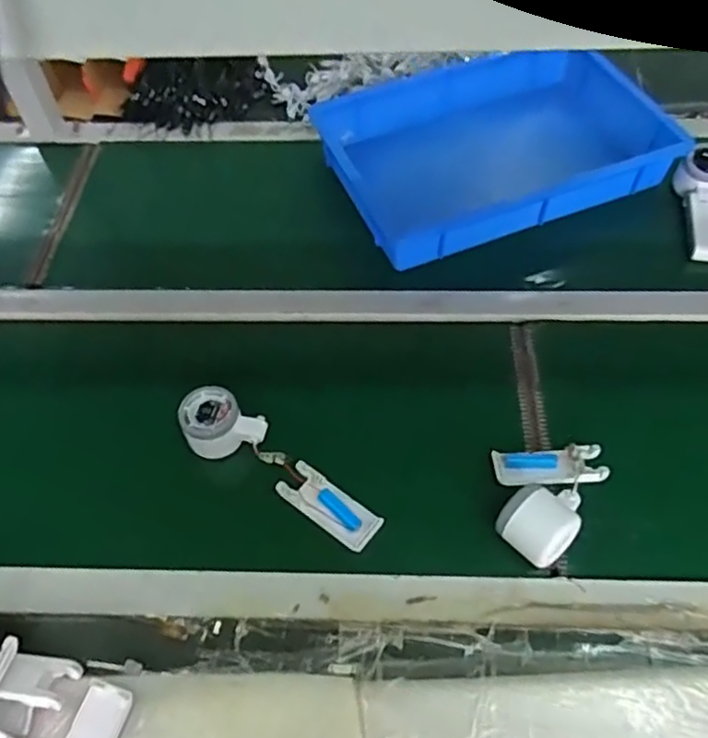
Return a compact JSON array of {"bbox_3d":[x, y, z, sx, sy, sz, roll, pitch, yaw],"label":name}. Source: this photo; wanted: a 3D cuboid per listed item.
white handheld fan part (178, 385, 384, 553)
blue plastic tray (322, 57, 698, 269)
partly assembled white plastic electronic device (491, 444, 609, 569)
[{"bbox_3d":[-0.075,0.092,0.643,0.222,0.050,0.055,29,60,22],"label":"white handheld fan part"},{"bbox_3d":[0.191,-0.322,0.913,0.440,0.065,0.317,-20,56,-11],"label":"blue plastic tray"},{"bbox_3d":[0.185,0.118,0.613,0.101,0.049,0.129,4,54,6],"label":"partly assembled white plastic electronic device"}]

